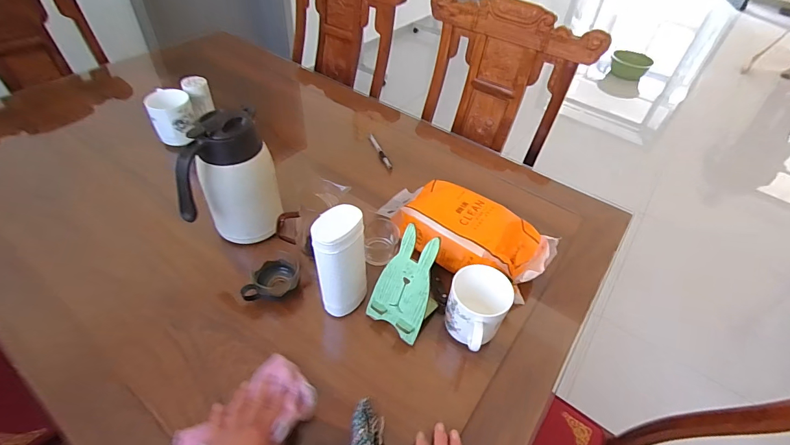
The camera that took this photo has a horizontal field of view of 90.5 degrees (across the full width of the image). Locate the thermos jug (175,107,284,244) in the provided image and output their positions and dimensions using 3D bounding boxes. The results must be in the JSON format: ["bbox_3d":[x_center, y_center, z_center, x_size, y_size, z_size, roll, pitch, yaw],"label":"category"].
[{"bbox_3d":[-0.278,-0.075,0.673,0.136,0.223,0.143,-7,47,-11],"label":"thermos jug"}]

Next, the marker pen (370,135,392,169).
[{"bbox_3d":[-0.038,-0.178,0.972,0.017,0.010,0.141,-15,49,-18],"label":"marker pen"}]

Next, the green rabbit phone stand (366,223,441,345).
[{"bbox_3d":[0.018,0.094,0.589,0.094,0.157,0.072,31,51,23],"label":"green rabbit phone stand"}]

